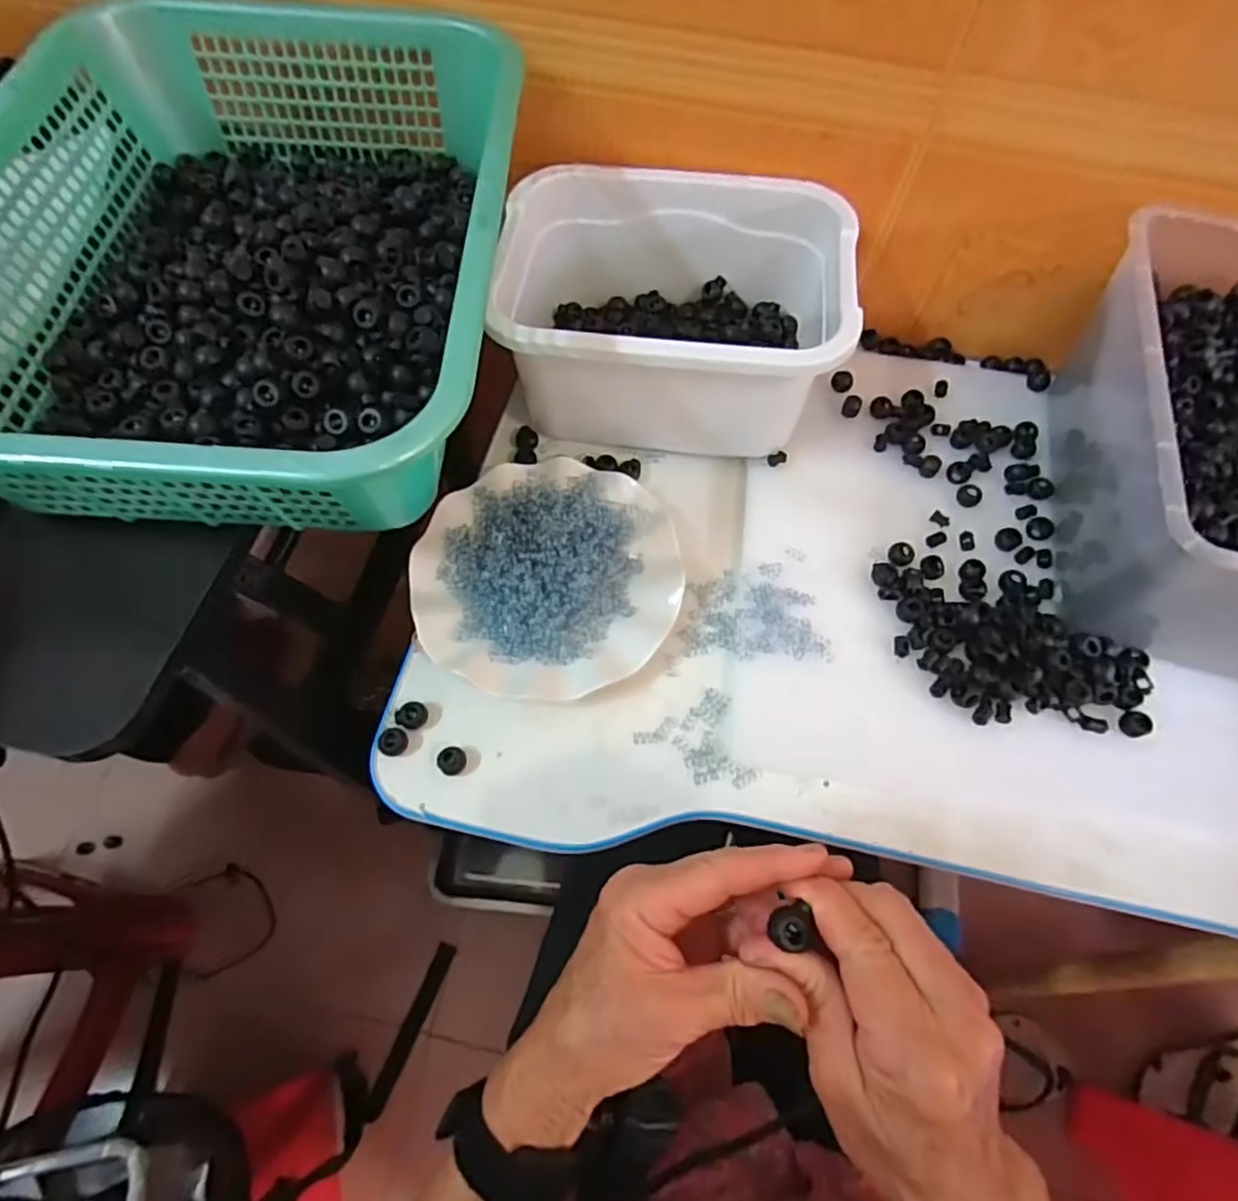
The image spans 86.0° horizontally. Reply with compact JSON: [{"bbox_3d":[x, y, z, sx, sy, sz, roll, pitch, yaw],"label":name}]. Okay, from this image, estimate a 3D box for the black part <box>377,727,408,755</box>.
[{"bbox_3d":[-0.142,0.089,0.417,0.016,0.010,0.016,-2,64,-4],"label":"black part"}]

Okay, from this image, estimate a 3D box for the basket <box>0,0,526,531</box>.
[{"bbox_3d":[-0.215,-0.211,0.394,0.292,0.085,0.374,3,63,-2],"label":"basket"}]

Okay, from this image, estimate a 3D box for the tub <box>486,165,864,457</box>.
[{"bbox_3d":[0.037,-0.218,0.508,0.238,0.117,0.192,4,63,-1],"label":"tub"}]

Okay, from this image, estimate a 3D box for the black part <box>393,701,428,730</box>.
[{"bbox_3d":[-0.132,0.073,0.425,0.018,0.008,0.017,1,63,-3],"label":"black part"}]

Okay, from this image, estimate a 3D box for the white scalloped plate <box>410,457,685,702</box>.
[{"bbox_3d":[-0.048,-0.021,0.459,0.177,0.026,0.178,1,63,-3],"label":"white scalloped plate"}]

